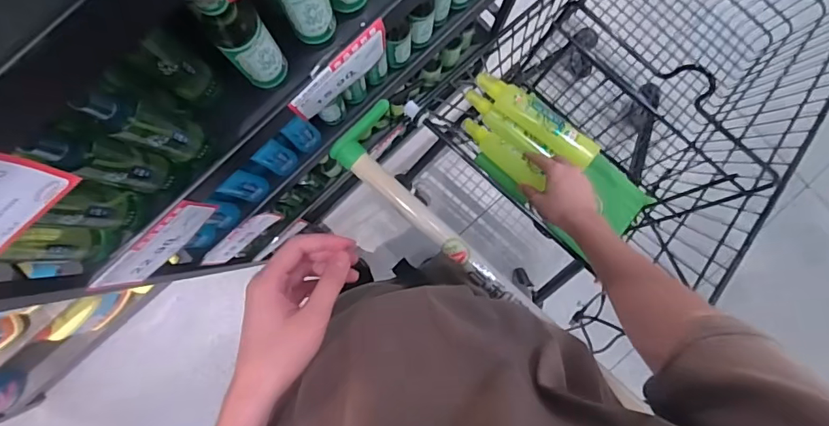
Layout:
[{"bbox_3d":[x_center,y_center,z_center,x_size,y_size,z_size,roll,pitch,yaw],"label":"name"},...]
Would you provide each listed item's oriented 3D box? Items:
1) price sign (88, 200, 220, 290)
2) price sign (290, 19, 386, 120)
[{"bbox_3d":[-0.302,0.040,0.584,0.140,0.113,0.011,-44,87,-2],"label":"price sign"},{"bbox_3d":[-0.088,-0.166,0.582,0.138,0.074,0.011,-42,89,-3],"label":"price sign"}]

